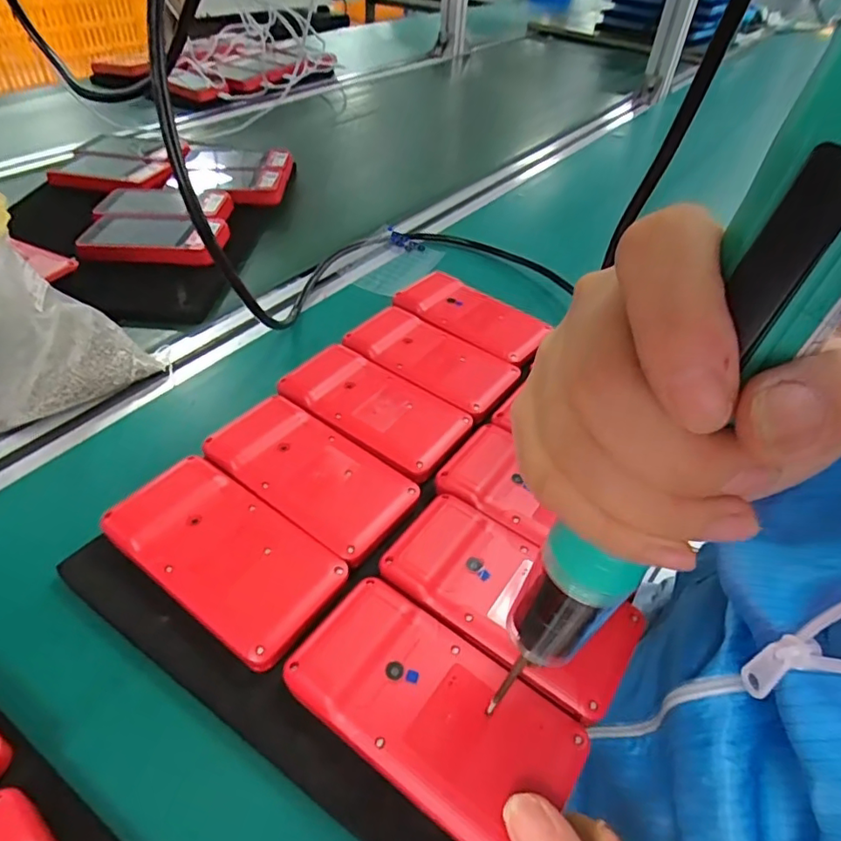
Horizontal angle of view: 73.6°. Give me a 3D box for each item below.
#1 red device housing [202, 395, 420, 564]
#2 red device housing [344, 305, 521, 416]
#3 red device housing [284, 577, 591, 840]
[{"bbox_3d":[-0.063,0.033,0.324,0.117,0.025,0.060,29,49,24],"label":"red device housing"},{"bbox_3d":[0.007,-0.041,0.402,0.117,0.025,0.063,26,48,21],"label":"red device housing"},{"bbox_3d":[0.006,0.118,0.233,0.116,0.012,0.062,27,49,25],"label":"red device housing"}]

